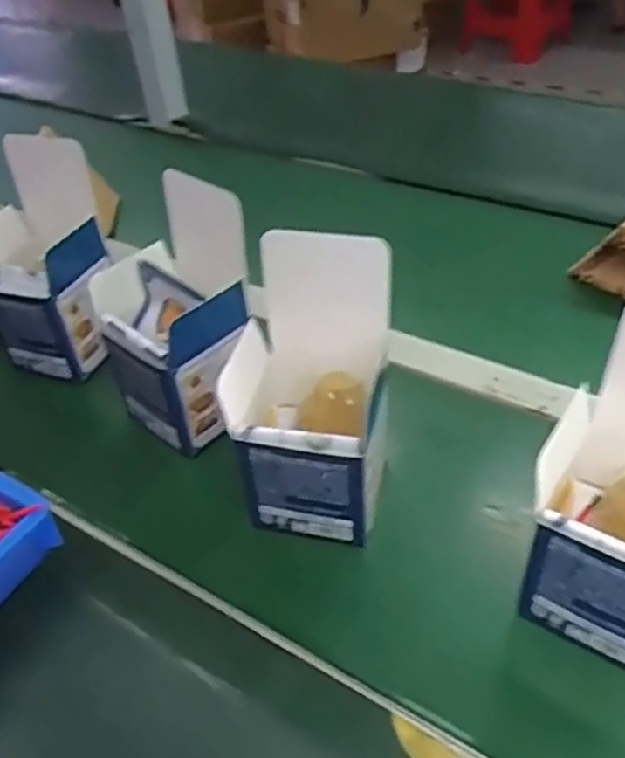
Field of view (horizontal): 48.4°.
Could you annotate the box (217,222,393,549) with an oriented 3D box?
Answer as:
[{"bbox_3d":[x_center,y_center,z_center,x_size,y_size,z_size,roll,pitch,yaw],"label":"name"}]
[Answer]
[{"bbox_3d":[-0.001,0.017,0.445,0.090,0.203,0.084,6,41,16],"label":"box"}]

